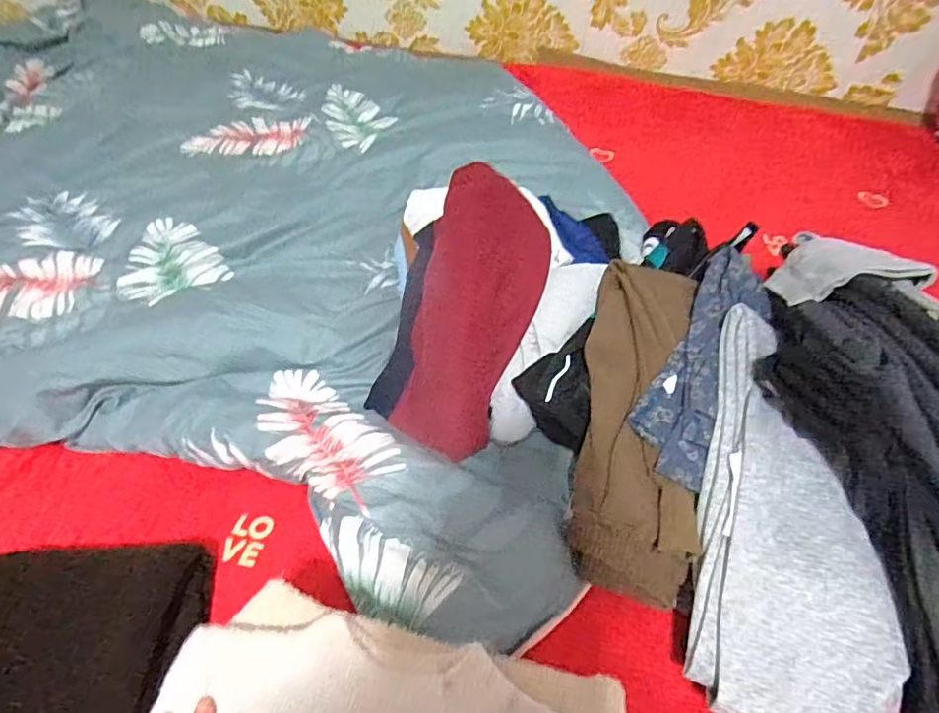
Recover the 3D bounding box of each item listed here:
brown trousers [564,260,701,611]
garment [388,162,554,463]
[{"bbox_3d":[0.205,0.066,0.666,0.131,0.054,0.412,8,69,3],"label":"brown trousers"},{"bbox_3d":[0.010,-0.065,0.739,0.157,0.086,0.395,12,79,7],"label":"garment"}]

